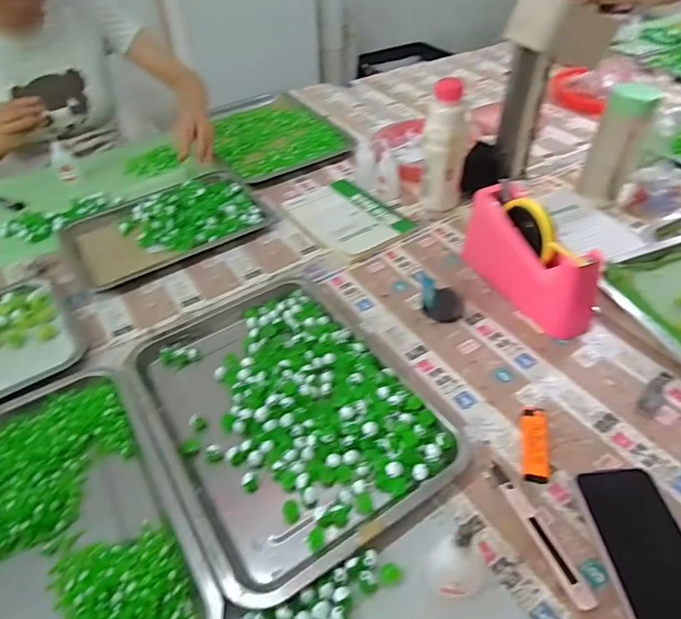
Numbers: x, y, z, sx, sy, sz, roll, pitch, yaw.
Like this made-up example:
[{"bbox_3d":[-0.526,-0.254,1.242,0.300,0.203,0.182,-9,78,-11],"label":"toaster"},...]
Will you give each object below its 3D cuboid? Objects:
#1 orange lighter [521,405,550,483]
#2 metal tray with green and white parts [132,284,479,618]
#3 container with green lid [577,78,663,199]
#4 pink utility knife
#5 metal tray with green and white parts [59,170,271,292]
[{"bbox_3d":[0.195,0.131,0.493,0.023,0.009,0.086,8,45,11],"label":"orange lighter"},{"bbox_3d":[-0.067,0.092,0.545,0.254,0.019,0.364,-24,48,-22],"label":"metal tray with green and white parts"},{"bbox_3d":[0.431,-0.249,0.780,0.070,0.190,0.056,20,48,22],"label":"container with green lid"},{"bbox_3d":[0.172,0.193,0.434,0.016,0.010,0.134,-16,45,-14],"label":"pink utility knife"},{"bbox_3d":[-0.282,-0.142,0.804,0.294,0.025,0.190,-26,49,-23],"label":"metal tray with green and white parts"}]

